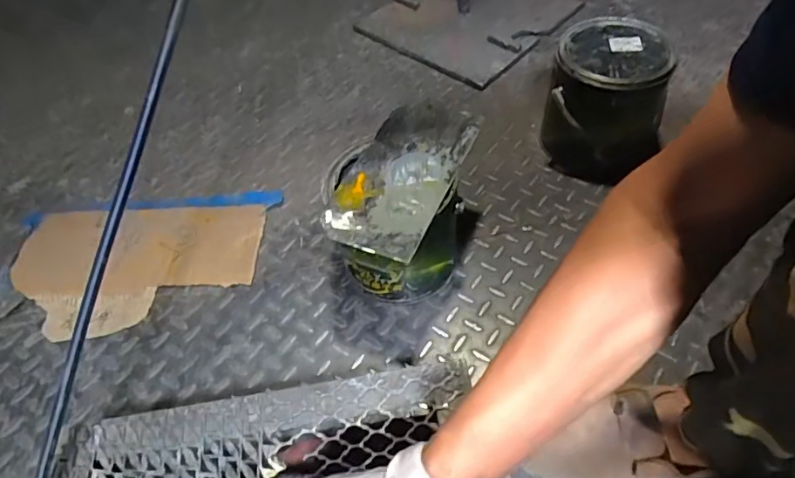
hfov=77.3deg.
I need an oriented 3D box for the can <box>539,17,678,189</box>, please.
[{"bbox_3d":[0.309,-0.203,0.739,0.152,0.171,0.159,-3,53,4],"label":"can"}]

